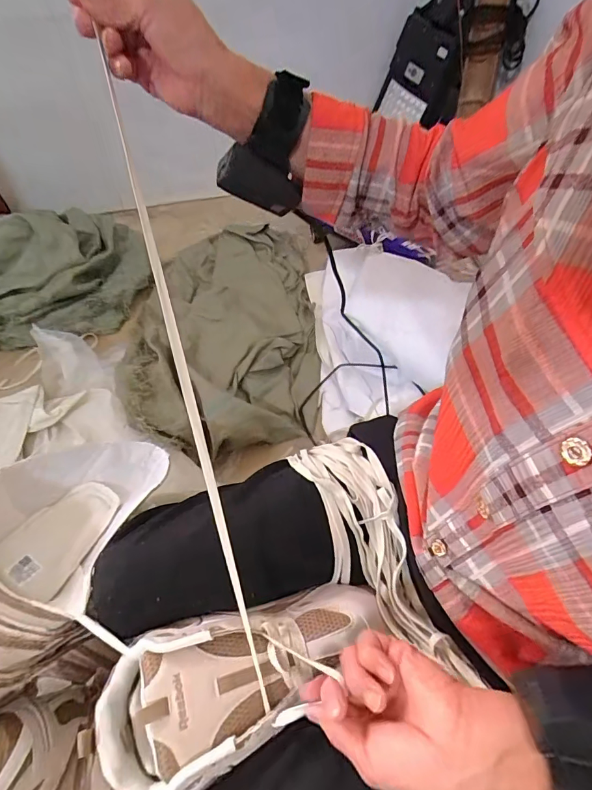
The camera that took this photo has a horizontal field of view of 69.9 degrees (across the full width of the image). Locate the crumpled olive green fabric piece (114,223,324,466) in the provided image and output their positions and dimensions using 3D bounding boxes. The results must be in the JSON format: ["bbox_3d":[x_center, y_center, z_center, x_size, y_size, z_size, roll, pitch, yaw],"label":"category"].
[{"bbox_3d":[-0.164,-0.146,0.953,0.416,0.113,0.598,-4,58,-3],"label":"crumpled olive green fabric piece"}]

